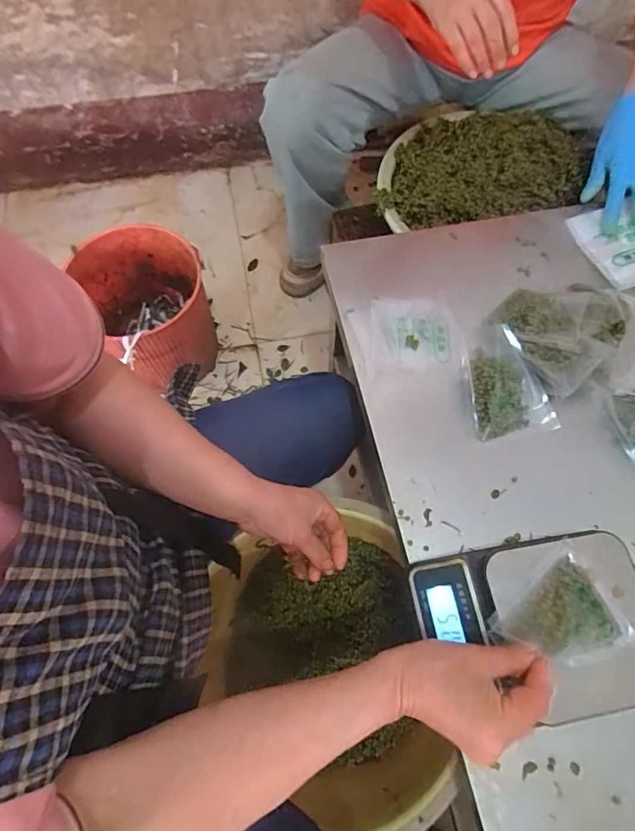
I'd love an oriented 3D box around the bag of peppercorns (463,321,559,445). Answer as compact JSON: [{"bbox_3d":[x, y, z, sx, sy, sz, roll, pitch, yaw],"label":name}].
[{"bbox_3d":[0.220,-0.047,0.553,0.096,0.034,0.148,-8,68,-5],"label":"bag of peppercorns"}]

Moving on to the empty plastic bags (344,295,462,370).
[{"bbox_3d":[0.113,-0.107,0.596,0.139,0.008,0.100,3,68,0],"label":"empty plastic bags"}]

